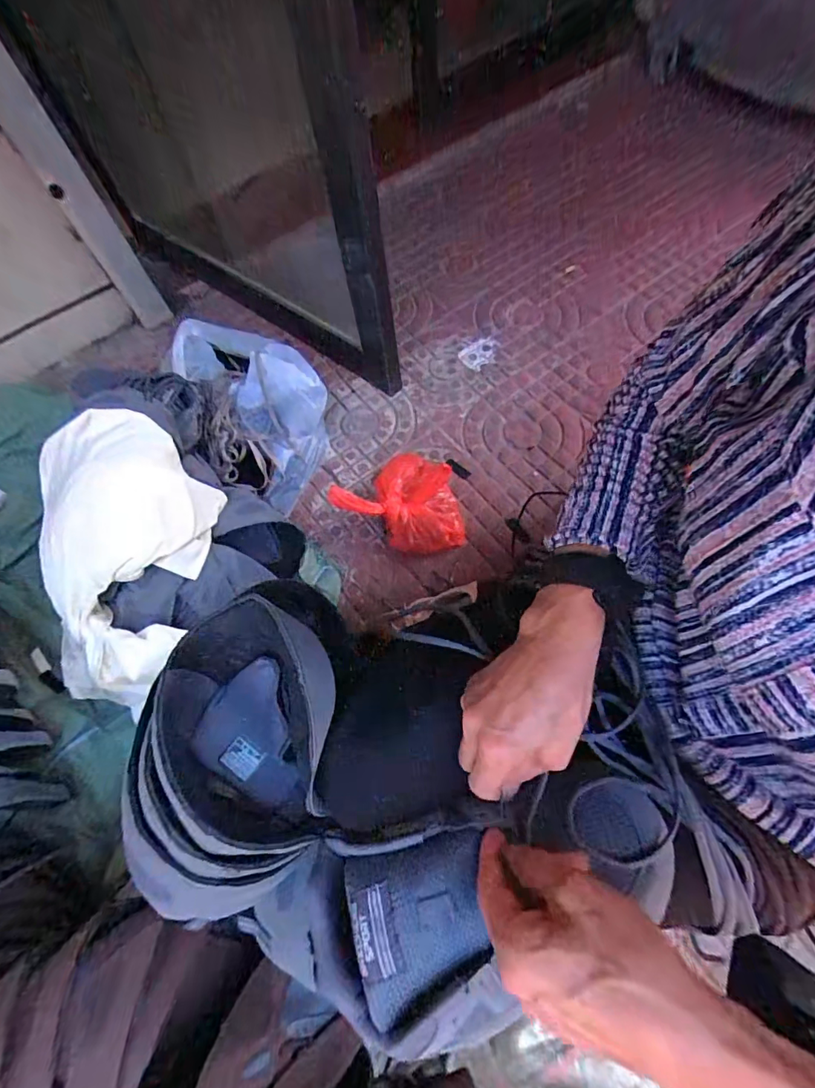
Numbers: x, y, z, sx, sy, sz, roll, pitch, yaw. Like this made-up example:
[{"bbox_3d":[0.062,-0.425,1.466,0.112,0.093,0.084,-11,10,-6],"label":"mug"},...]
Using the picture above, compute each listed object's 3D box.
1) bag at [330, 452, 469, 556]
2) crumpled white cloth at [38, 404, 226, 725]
[{"bbox_3d":[-0.018,-0.094,0.839,0.225,0.122,0.216,-7,65,0],"label":"bag"},{"bbox_3d":[-0.442,0.022,0.702,0.226,0.170,0.437,19,105,11],"label":"crumpled white cloth"}]

